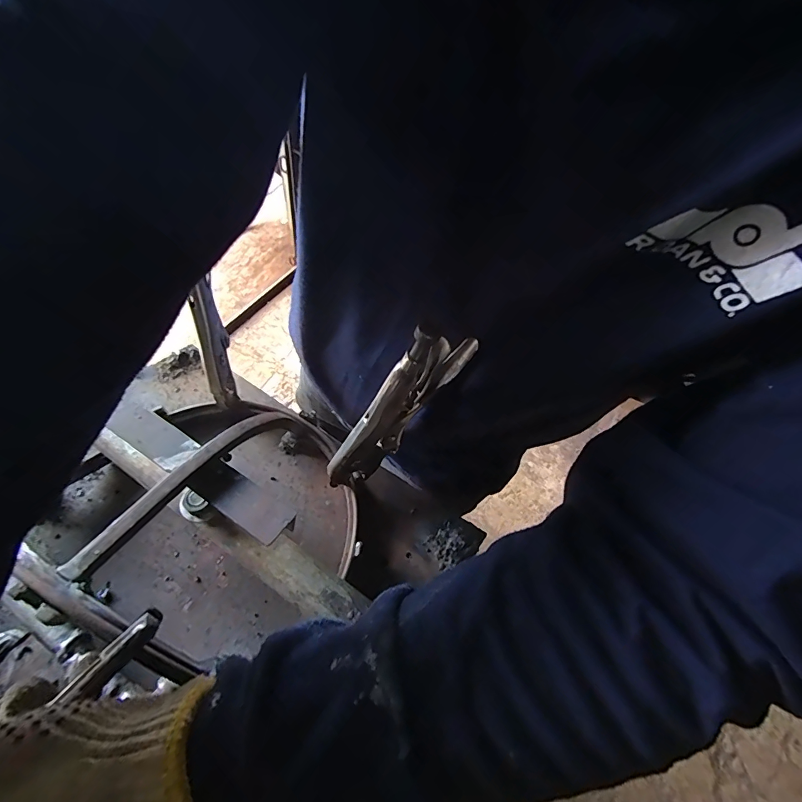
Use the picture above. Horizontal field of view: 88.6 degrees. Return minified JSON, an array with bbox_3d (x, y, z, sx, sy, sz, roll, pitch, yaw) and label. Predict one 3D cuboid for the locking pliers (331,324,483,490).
[{"bbox_3d":[-0.008,0.012,0.275,0.047,0.159,0.014,4,50,-32],"label":"locking pliers"}]

